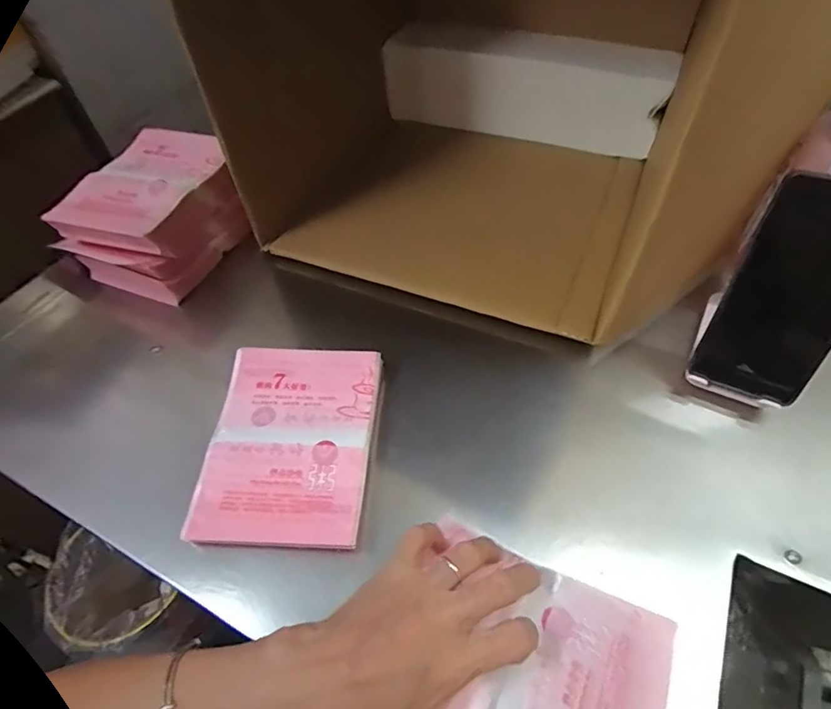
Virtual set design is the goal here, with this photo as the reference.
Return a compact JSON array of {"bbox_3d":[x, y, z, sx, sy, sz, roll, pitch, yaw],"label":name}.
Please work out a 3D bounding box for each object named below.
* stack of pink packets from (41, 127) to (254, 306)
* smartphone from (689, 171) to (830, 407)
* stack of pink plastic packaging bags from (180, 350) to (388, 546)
[{"bbox_3d":[-0.272,-0.154,0.525,0.137,0.083,0.172,23,58,20],"label":"stack of pink packets"},{"bbox_3d":[0.269,-0.040,0.351,0.074,0.158,0.007,29,36,29],"label":"smartphone"},{"bbox_3d":[-0.096,0.065,0.382,0.121,0.016,0.160,2,53,6],"label":"stack of pink plastic packaging bags"}]

